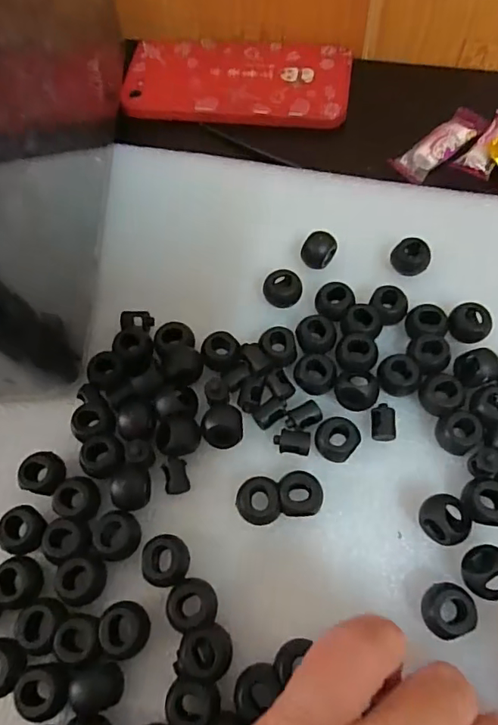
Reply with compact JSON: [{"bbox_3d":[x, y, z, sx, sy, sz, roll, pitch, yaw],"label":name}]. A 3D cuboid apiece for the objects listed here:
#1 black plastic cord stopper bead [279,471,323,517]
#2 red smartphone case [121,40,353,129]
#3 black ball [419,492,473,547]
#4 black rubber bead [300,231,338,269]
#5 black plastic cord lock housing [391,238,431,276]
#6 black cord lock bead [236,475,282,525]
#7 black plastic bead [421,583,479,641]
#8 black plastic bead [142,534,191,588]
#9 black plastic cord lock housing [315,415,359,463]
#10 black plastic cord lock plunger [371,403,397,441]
[{"bbox_3d":[0.020,0.051,0.197,0.016,0.012,0.016,-1,65,3],"label":"black plastic cord stopper bead"},{"bbox_3d":[-0.008,-0.174,0.314,0.136,0.006,0.075,6,65,6],"label":"red smartphone case"},{"bbox_3d":[0.072,0.059,0.188,0.016,0.013,0.017,-1,65,3],"label":"black ball"},{"bbox_3d":[0.033,-0.054,0.242,0.013,0.010,0.016,38,72,19],"label":"black rubber bead"},{"bbox_3d":[0.077,-0.050,0.240,0.017,0.012,0.014,29,70,16],"label":"black plastic cord lock housing"},{"bbox_3d":[0.004,0.054,0.196,0.017,0.013,0.017,-1,65,3],"label":"black cord lock bead"},{"bbox_3d":[0.069,0.086,0.176,0.018,0.011,0.016,-22,66,-7],"label":"black plastic bead"},{"bbox_3d":[-0.030,0.074,0.188,0.015,0.013,0.017,4,65,5],"label":"black plastic bead"},{"bbox_3d":[0.035,0.031,0.204,0.016,0.012,0.017,-1,65,3],"label":"black plastic cord lock housing"},{"bbox_3d":[0.055,0.025,0.209,0.010,0.008,0.015,4,65,5],"label":"black plastic cord lock plunger"}]

